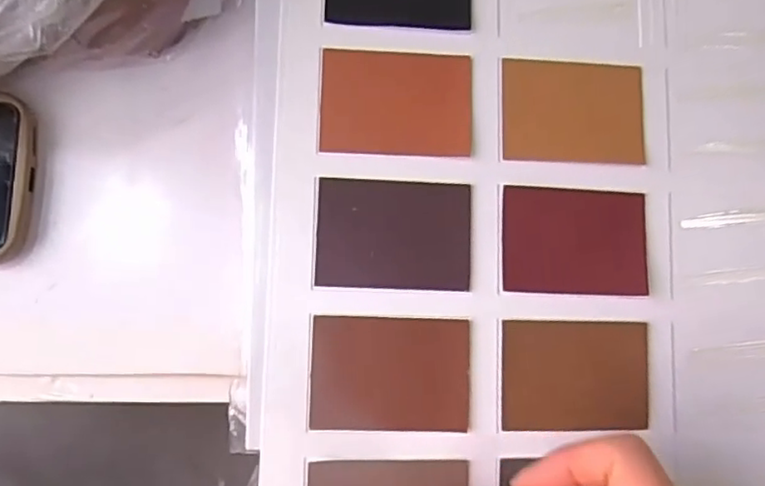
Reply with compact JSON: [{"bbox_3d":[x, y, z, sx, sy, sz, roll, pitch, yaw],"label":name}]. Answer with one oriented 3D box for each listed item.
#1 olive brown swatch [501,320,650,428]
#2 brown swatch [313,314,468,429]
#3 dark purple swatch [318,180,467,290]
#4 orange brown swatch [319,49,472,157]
[{"bbox_3d":[0.086,0.059,0.277,0.067,0.004,0.047,1,83,-5],"label":"olive brown swatch"},{"bbox_3d":[0.004,0.056,0.267,0.068,0.004,0.048,2,83,-5],"label":"brown swatch"},{"bbox_3d":[0.005,-0.004,0.274,0.068,0.004,0.048,2,83,-5],"label":"dark purple swatch"},{"bbox_3d":[0.007,-0.064,0.281,0.067,0.004,0.049,1,83,-5],"label":"orange brown swatch"}]

